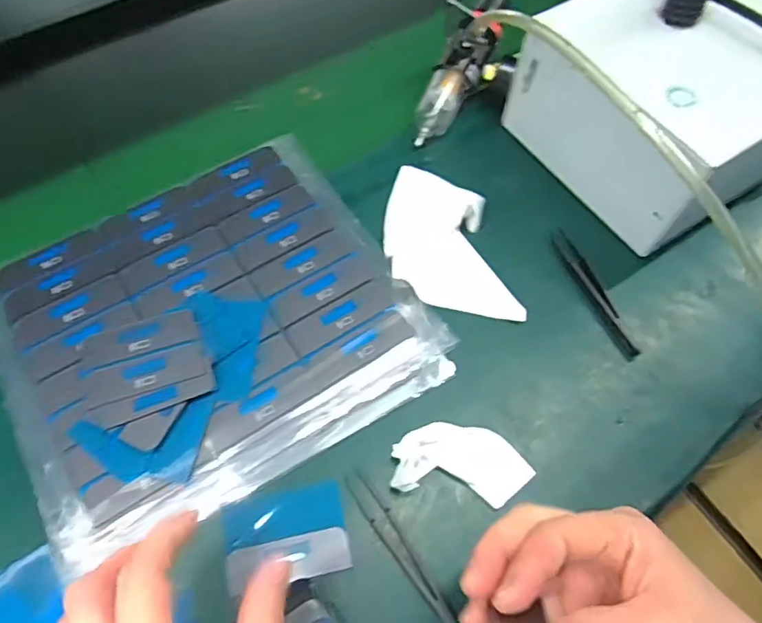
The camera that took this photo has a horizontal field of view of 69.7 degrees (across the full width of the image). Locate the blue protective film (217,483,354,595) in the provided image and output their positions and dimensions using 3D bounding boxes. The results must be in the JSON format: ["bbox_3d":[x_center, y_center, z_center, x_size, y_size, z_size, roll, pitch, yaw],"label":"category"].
[{"bbox_3d":[-0.056,0.134,0.325,0.070,0.006,0.049,-10,66,-11],"label":"blue protective film"}]

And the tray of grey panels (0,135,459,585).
[{"bbox_3d":[-0.119,0.004,0.375,0.260,0.024,0.232,-27,65,-16],"label":"tray of grey panels"}]

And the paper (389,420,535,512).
[{"bbox_3d":[0.051,0.093,0.340,0.084,0.010,0.045,7,61,4],"label":"paper"}]

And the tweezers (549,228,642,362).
[{"bbox_3d":[0.154,-0.016,0.400,0.016,0.008,0.111,-18,62,-10],"label":"tweezers"}]

